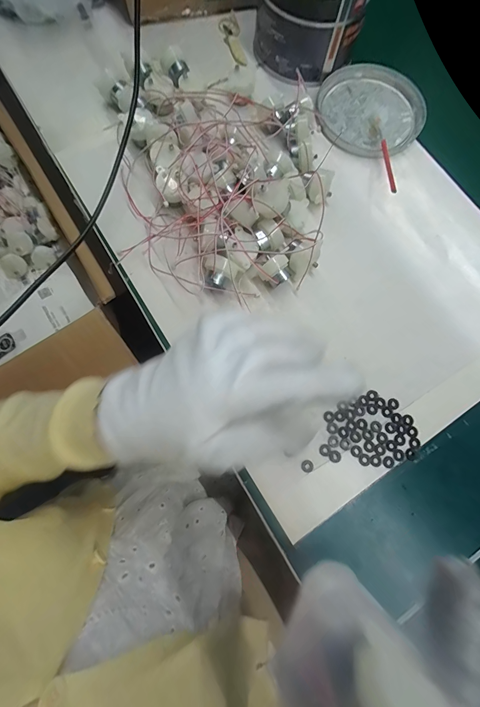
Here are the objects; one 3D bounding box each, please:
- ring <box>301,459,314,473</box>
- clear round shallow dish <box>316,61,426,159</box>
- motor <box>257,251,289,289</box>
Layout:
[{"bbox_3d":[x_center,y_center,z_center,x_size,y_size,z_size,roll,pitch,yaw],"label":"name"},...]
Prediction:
[{"bbox_3d":[0.061,0.101,0.280,0.011,0.004,0.011,0,76,-2],"label":"ring"},{"bbox_3d":[0.162,-0.300,0.389,0.127,0.013,0.135,0,76,-2],"label":"clear round shallow dish"},{"bbox_3d":[0.035,-0.077,0.310,0.030,0.030,0.022,-38,80,-10],"label":"motor"}]

